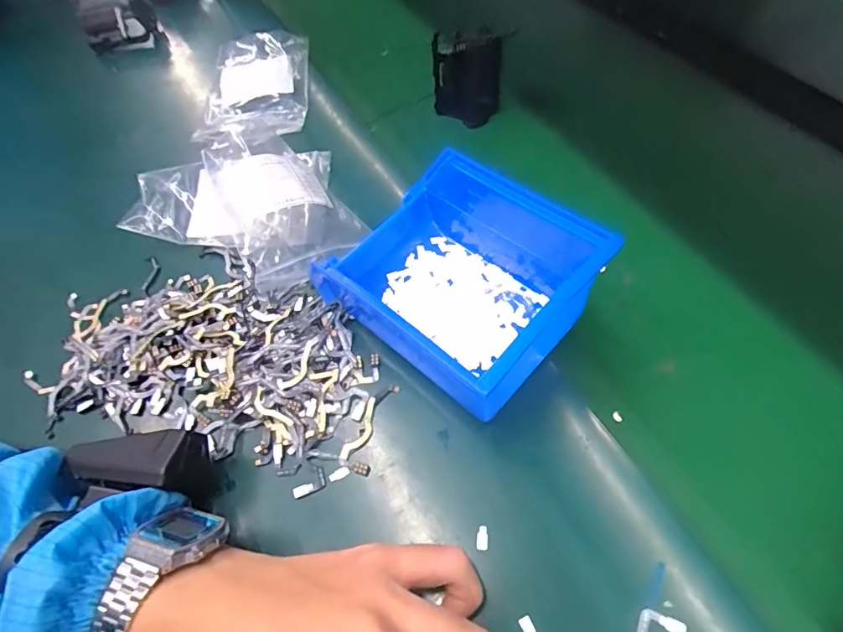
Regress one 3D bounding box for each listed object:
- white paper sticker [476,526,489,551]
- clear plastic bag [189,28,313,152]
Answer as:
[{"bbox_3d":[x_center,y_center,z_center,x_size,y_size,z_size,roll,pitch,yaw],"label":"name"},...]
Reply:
[{"bbox_3d":[0.030,0.110,0.243,0.006,0.004,0.011,-1,56,2],"label":"white paper sticker"},{"bbox_3d":[-0.159,-0.223,0.473,0.097,0.028,0.143,-9,57,2],"label":"clear plastic bag"}]

